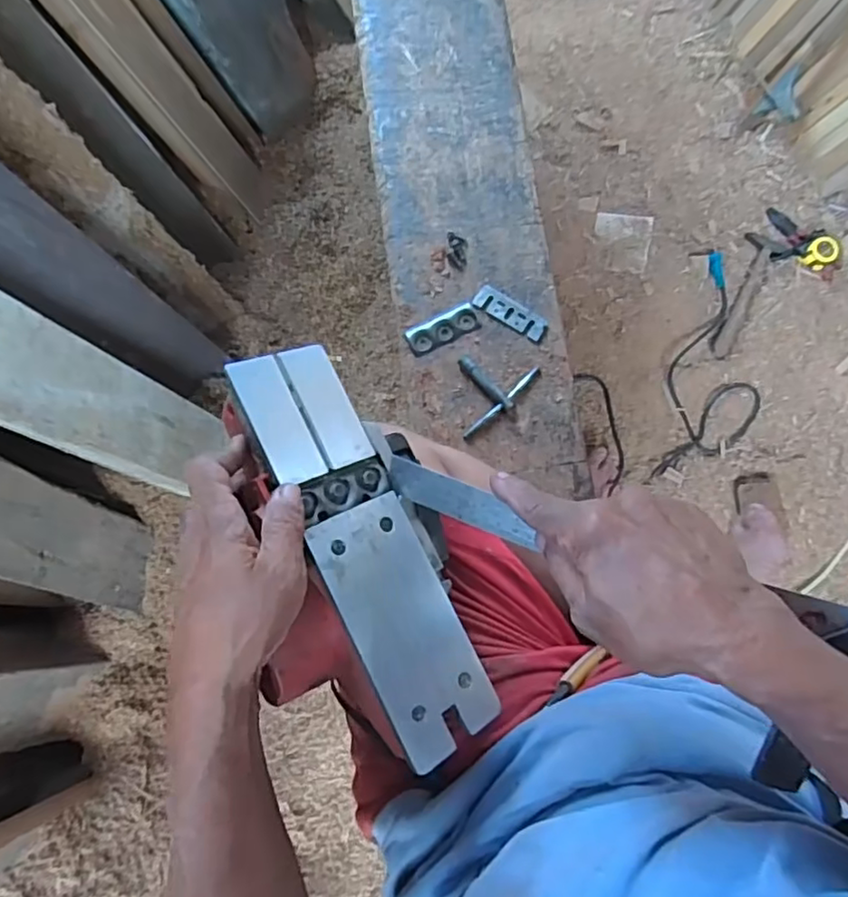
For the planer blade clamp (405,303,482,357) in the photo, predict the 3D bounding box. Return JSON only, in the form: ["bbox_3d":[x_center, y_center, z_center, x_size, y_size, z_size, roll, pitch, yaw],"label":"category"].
[{"bbox_3d":[0.020,-0.131,0.682,0.080,0.005,0.033,-26,82,-6],"label":"planer blade clamp"}]

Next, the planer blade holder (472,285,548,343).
[{"bbox_3d":[0.095,-0.147,0.680,0.084,0.007,0.029,34,81,4],"label":"planer blade holder"}]

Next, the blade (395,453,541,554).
[{"bbox_3d":[0.024,0.035,0.418,0.111,0.004,0.027,20,110,28],"label":"blade"}]

